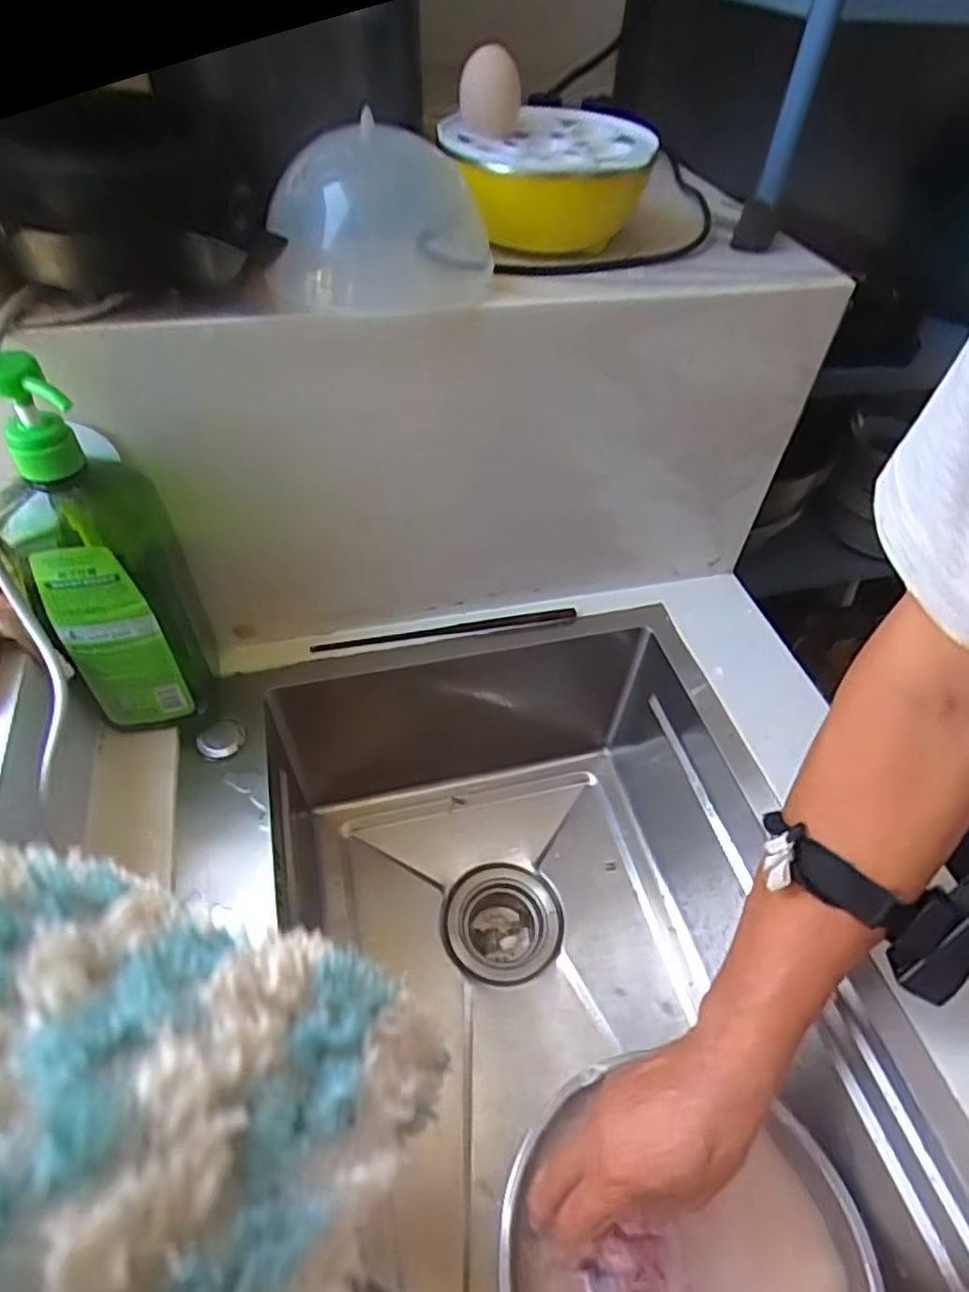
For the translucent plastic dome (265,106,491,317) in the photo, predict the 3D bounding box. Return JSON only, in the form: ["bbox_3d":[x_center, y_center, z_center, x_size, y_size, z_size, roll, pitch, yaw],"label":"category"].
[{"bbox_3d":[-0.061,-0.271,0.425,0.133,0.082,0.129,-1,50,-5],"label":"translucent plastic dome"}]

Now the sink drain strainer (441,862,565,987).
[{"bbox_3d":[0.016,0.286,0.688,0.115,0.055,0.115,2,49,-2],"label":"sink drain strainer"}]

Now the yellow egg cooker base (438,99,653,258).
[{"bbox_3d":[0.049,-0.349,0.512,0.144,0.065,0.146,11,50,5],"label":"yellow egg cooker base"}]

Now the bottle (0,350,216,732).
[{"bbox_3d":[-0.250,-0.049,0.453,0.090,0.272,0.073,-21,54,-21],"label":"bottle"}]

